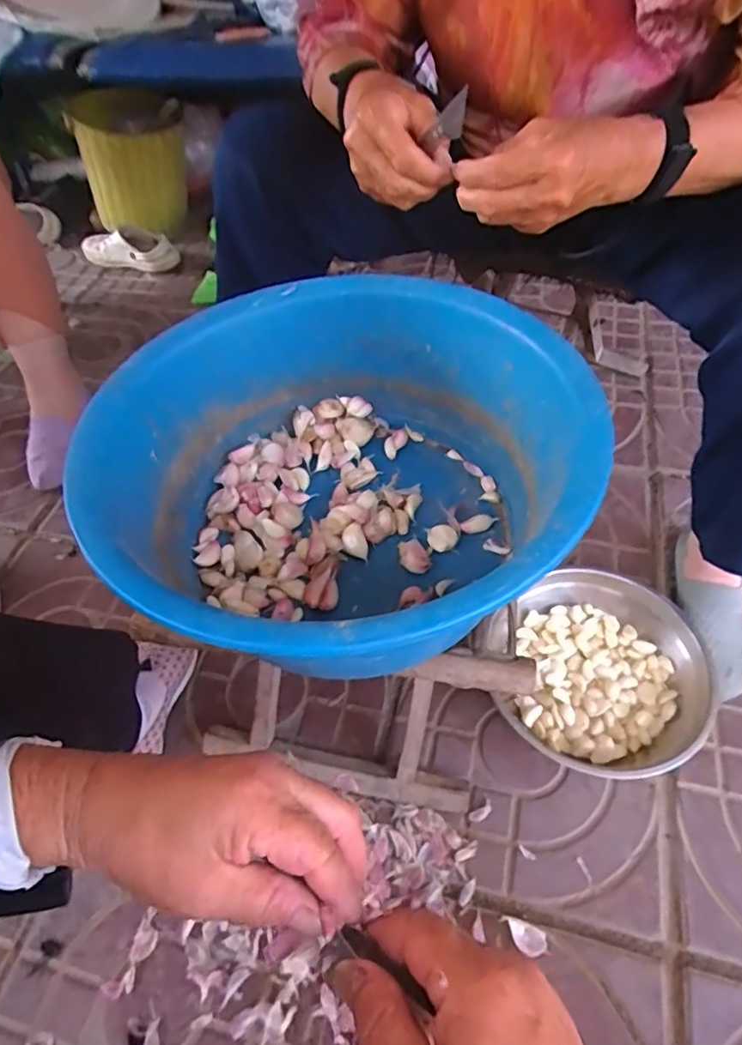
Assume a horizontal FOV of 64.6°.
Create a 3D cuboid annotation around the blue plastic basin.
[{"bbox_3d":[-0.019,-0.033,0.442,0.330,0.143,0.331,-2,51,3],"label":"blue plastic basin"}]

